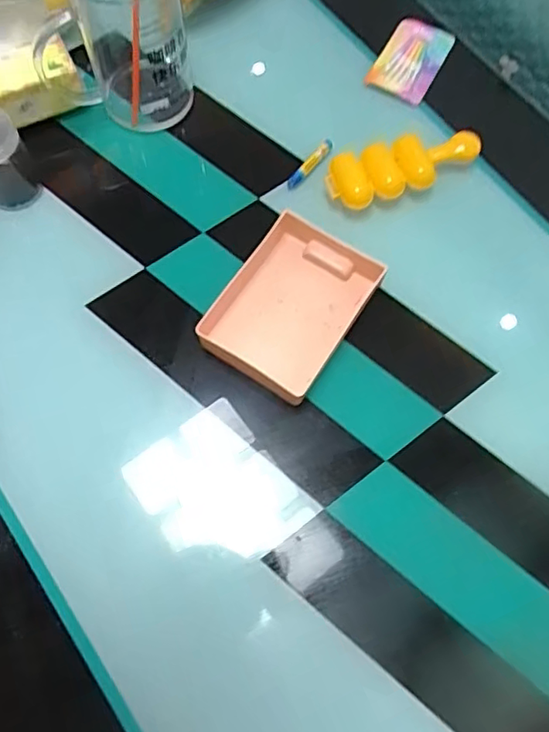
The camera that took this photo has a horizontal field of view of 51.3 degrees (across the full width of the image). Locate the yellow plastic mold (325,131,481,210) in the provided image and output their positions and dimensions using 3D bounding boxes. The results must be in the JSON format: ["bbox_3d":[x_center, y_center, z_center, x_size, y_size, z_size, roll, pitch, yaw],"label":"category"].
[{"bbox_3d":[0.132,-0.208,0.590,0.165,0.035,0.062,-21,73,-8],"label":"yellow plastic mold"}]

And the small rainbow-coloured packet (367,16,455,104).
[{"bbox_3d":[0.157,-0.352,0.656,0.069,0.020,0.114,24,72,6],"label":"small rainbow-coloured packet"}]

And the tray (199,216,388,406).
[{"bbox_3d":[0.018,-0.056,0.538,0.115,0.036,0.163,33,73,9],"label":"tray"}]

